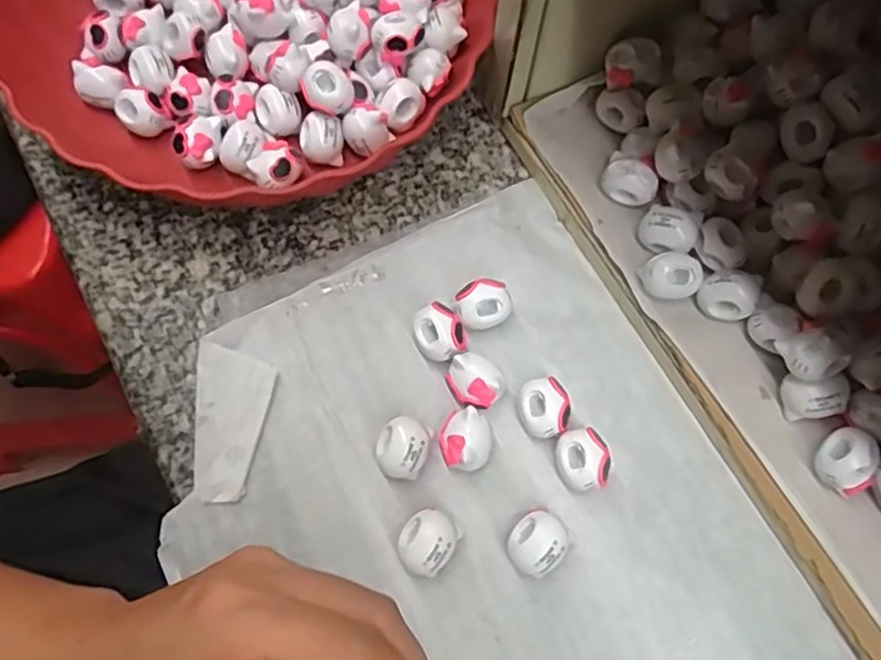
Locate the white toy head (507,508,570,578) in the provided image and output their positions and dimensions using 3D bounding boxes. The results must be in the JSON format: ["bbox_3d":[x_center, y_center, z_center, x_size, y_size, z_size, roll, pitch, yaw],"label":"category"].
[{"bbox_3d":[0.039,0.087,0.282,0.022,0.018,0.025,35,75,13],"label":"white toy head"}]

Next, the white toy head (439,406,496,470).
[{"bbox_3d":[0.011,0.047,0.296,0.022,0.019,0.024,-1,70,2],"label":"white toy head"}]

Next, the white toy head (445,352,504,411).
[{"bbox_3d":[0.015,0.023,0.305,0.021,0.018,0.024,-31,72,-9],"label":"white toy head"}]

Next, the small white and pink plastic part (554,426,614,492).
[{"bbox_3d":[0.060,0.056,0.294,0.021,0.018,0.025,-15,70,-4],"label":"small white and pink plastic part"}]

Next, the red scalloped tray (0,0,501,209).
[{"bbox_3d":[-0.096,-0.172,0.360,0.235,0.046,0.231,21,72,9],"label":"red scalloped tray"}]

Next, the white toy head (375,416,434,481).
[{"bbox_3d":[-0.015,0.051,0.294,0.021,0.020,0.025,9,71,5],"label":"white toy head"}]

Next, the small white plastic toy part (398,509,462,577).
[{"bbox_3d":[-0.005,0.086,0.281,0.021,0.020,0.025,42,77,15],"label":"small white plastic toy part"}]

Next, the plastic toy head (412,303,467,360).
[{"bbox_3d":[0.000,0.002,0.312,0.021,0.016,0.024,-24,71,-7],"label":"plastic toy head"}]

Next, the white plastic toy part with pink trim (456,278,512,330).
[{"bbox_3d":[0.019,-0.011,0.316,0.025,0.018,0.019,-12,70,-2],"label":"white plastic toy part with pink trim"}]

